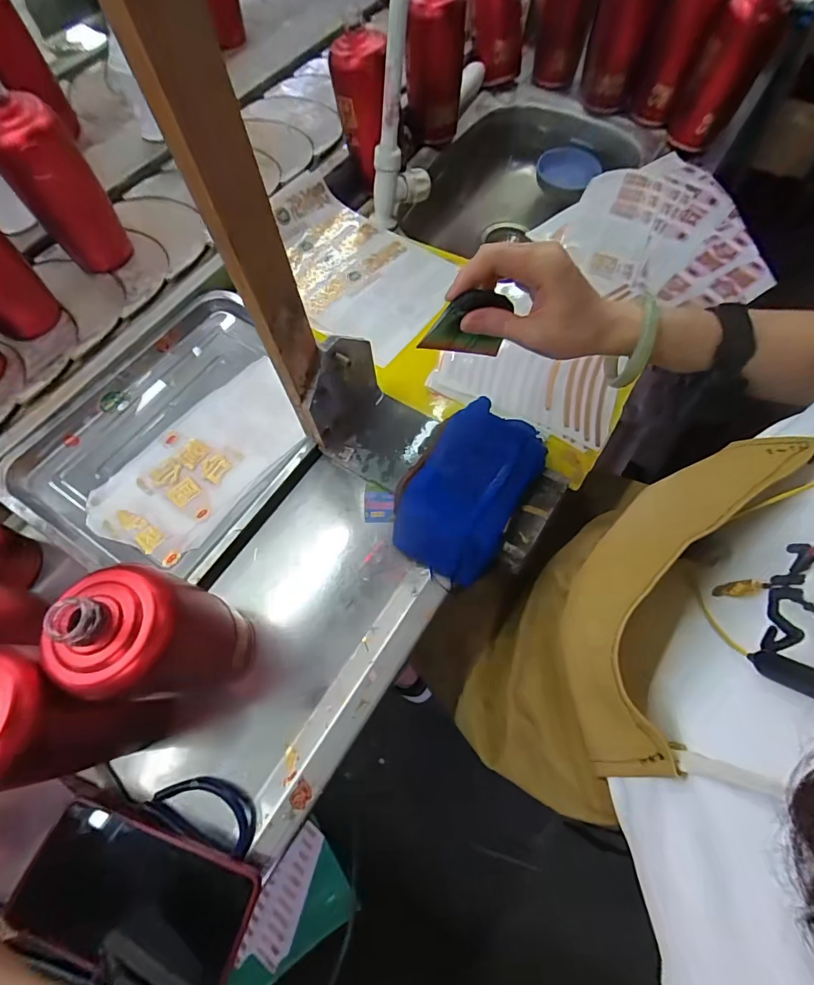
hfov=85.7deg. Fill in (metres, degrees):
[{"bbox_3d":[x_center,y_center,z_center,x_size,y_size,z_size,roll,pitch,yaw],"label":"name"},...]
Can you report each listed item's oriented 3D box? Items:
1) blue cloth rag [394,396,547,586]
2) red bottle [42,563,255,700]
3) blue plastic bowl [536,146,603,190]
[{"bbox_3d":[0.065,-0.007,0.449,0.106,0.047,0.183,28,70,10],"label":"blue cloth rag"},{"bbox_3d":[-0.172,0.107,0.329,0.068,0.185,0.081,6,68,2],"label":"red bottle"},{"bbox_3d":[0.289,-0.584,0.787,0.104,0.021,0.090,5,68,1],"label":"blue plastic bowl"}]

